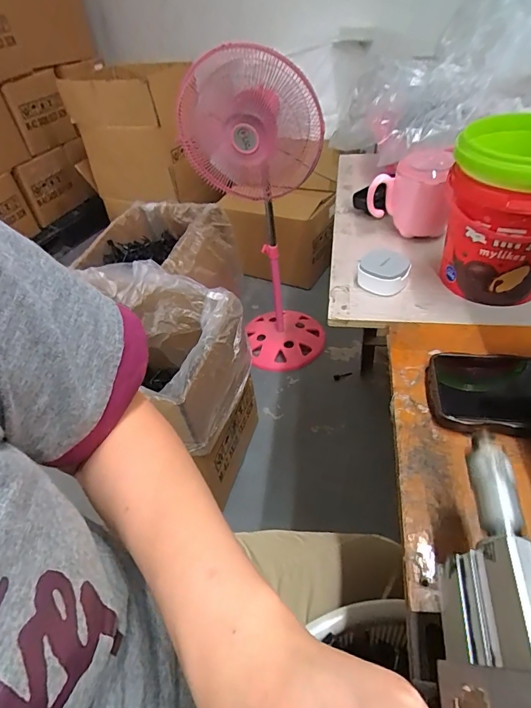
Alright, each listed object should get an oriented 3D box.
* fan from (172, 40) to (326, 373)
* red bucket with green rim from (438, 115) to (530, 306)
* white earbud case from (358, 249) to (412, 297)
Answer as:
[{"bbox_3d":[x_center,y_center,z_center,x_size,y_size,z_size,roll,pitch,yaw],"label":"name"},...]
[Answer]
[{"bbox_3d":[-0.009,-0.343,1.182,0.334,0.844,0.272,-8,44,0],"label":"fan"},{"bbox_3d":[0.250,-0.142,0.423,0.125,0.150,0.128,10,47,17],"label":"red bucket with green rim"},{"bbox_3d":[0.138,-0.098,0.483,0.055,0.025,0.061,6,46,13],"label":"white earbud case"}]

